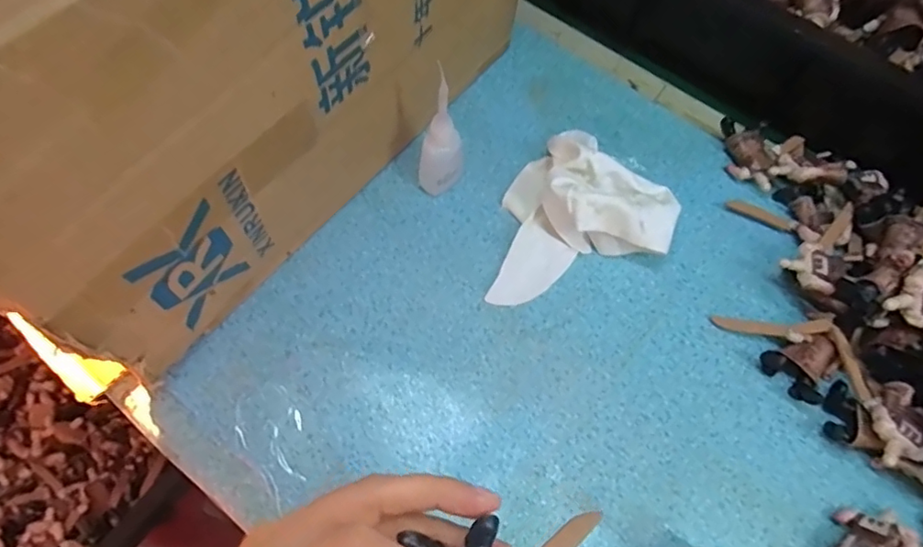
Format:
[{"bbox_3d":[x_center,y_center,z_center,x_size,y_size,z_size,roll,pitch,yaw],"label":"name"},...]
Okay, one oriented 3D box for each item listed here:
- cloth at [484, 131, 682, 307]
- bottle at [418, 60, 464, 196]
[{"bbox_3d":[0.073,-0.047,0.372,0.133,0.035,0.101,-14,67,-10],"label":"cloth"},{"bbox_3d":[-0.016,-0.088,0.359,0.031,0.099,0.028,-3,65,-5],"label":"bottle"}]

